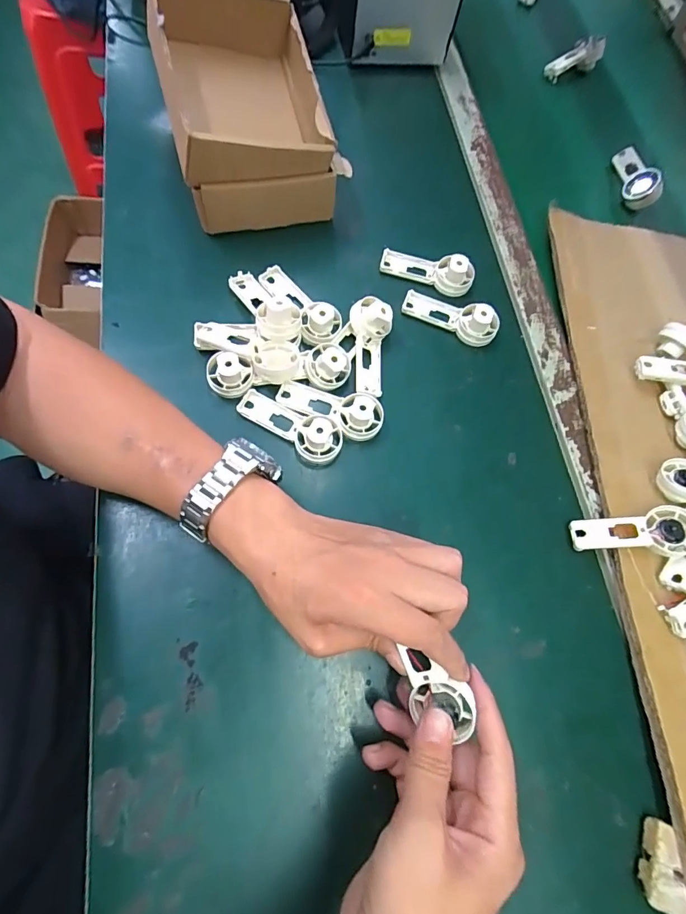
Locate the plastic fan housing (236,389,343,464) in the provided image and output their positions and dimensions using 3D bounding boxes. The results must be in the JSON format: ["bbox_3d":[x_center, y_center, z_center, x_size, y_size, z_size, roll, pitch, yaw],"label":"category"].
[{"bbox_3d":[-0.042,-0.033,0.370,0.092,0.024,0.038,34,70,11],"label":"plastic fan housing"}]

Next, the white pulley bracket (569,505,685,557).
[{"bbox_3d":[0.237,0.061,0.362,0.094,0.014,0.037,-5,67,8],"label":"white pulley bracket"}]

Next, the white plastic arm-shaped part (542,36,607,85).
[{"bbox_3d":[0.330,-0.568,0.635,0.083,0.028,0.023,-20,69,5],"label":"white plastic arm-shaped part"}]

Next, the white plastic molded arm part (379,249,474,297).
[{"bbox_3d":[0.084,-0.189,0.442,0.091,0.022,0.032,16,68,-3],"label":"white plastic molded arm part"}]

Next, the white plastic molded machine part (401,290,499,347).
[{"bbox_3d":[0.105,-0.140,0.429,0.093,0.026,0.032,29,68,2],"label":"white plastic molded machine part"}]

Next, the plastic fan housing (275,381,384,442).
[{"bbox_3d":[-0.011,-0.045,0.378,0.092,0.023,0.037,20,68,-1],"label":"plastic fan housing"}]

